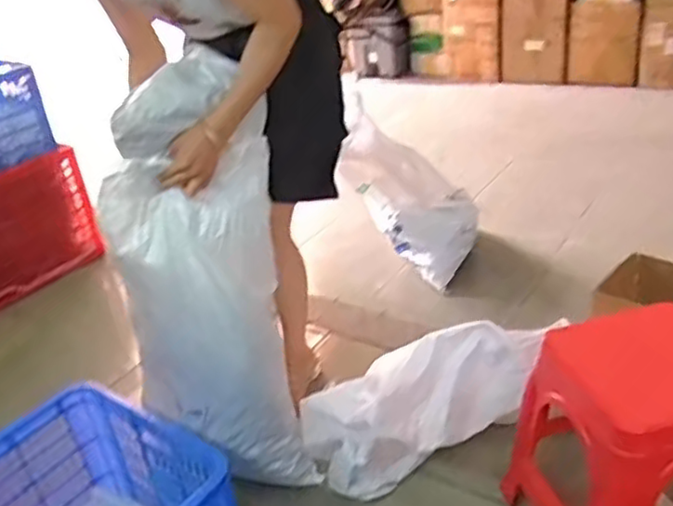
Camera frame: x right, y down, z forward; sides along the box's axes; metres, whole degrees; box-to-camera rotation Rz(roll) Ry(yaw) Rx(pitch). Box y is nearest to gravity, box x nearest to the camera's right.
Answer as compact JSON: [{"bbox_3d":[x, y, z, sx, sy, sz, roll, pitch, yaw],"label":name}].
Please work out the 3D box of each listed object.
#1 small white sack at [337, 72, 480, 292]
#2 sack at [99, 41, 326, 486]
[{"bbox_3d":[0.198,-0.197,1.932,0.264,0.588,0.200,-36,29,6],"label":"small white sack"},{"bbox_3d":[-0.235,0.073,1.224,0.313,0.750,0.209,-12,29,-8],"label":"sack"}]

